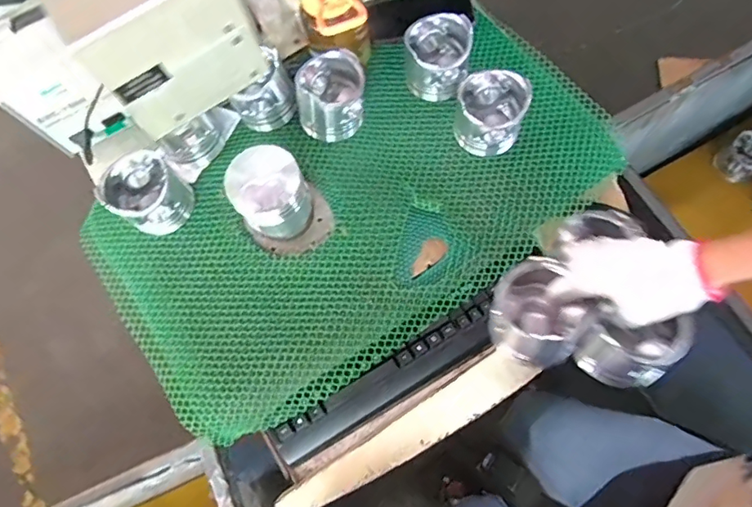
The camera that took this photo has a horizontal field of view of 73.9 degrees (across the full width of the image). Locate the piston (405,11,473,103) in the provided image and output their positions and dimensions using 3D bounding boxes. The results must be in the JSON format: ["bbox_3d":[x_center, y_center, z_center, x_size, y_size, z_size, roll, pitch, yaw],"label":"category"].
[{"bbox_3d":[0.087,-0.279,0.718,0.087,0.082,0.091,2,72,4],"label":"piston"}]

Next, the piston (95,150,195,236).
[{"bbox_3d":[-0.306,-0.083,0.669,0.092,0.077,0.088,-1,72,3],"label":"piston"}]

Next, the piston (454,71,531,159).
[{"bbox_3d":[0.155,-0.192,0.682,0.090,0.078,0.086,0,74,2],"label":"piston"}]

